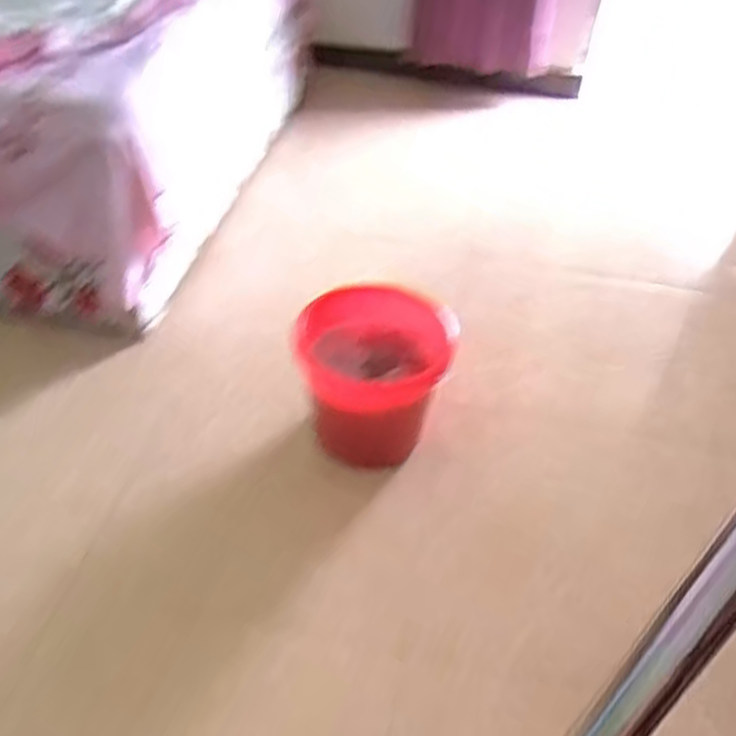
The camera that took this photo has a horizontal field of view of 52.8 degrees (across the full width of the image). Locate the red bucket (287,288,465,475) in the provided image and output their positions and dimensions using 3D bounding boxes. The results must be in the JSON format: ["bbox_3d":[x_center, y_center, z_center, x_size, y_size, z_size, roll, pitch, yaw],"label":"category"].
[{"bbox_3d":[0.000,0.025,1.423,0.287,0.265,0.263,2,44,-2],"label":"red bucket"}]

